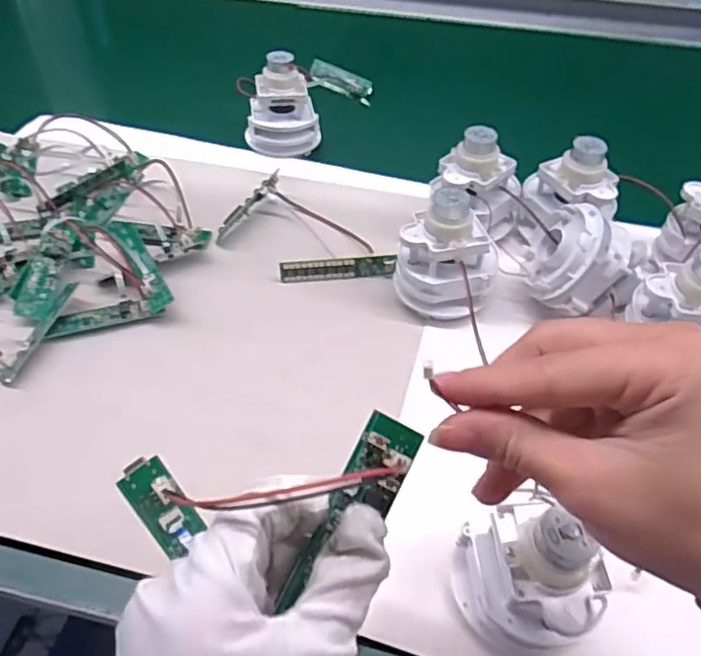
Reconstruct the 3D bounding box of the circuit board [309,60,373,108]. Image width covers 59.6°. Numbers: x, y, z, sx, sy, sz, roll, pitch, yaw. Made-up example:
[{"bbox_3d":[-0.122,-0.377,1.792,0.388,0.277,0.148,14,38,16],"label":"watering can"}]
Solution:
[{"bbox_3d":[-0.011,-0.273,0.678,0.083,0.025,0.010,31,13,20],"label":"circuit board"}]

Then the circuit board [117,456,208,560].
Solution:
[{"bbox_3d":[-0.069,0.064,0.224,0.017,0.008,0.035,-36,98,-29],"label":"circuit board"}]

